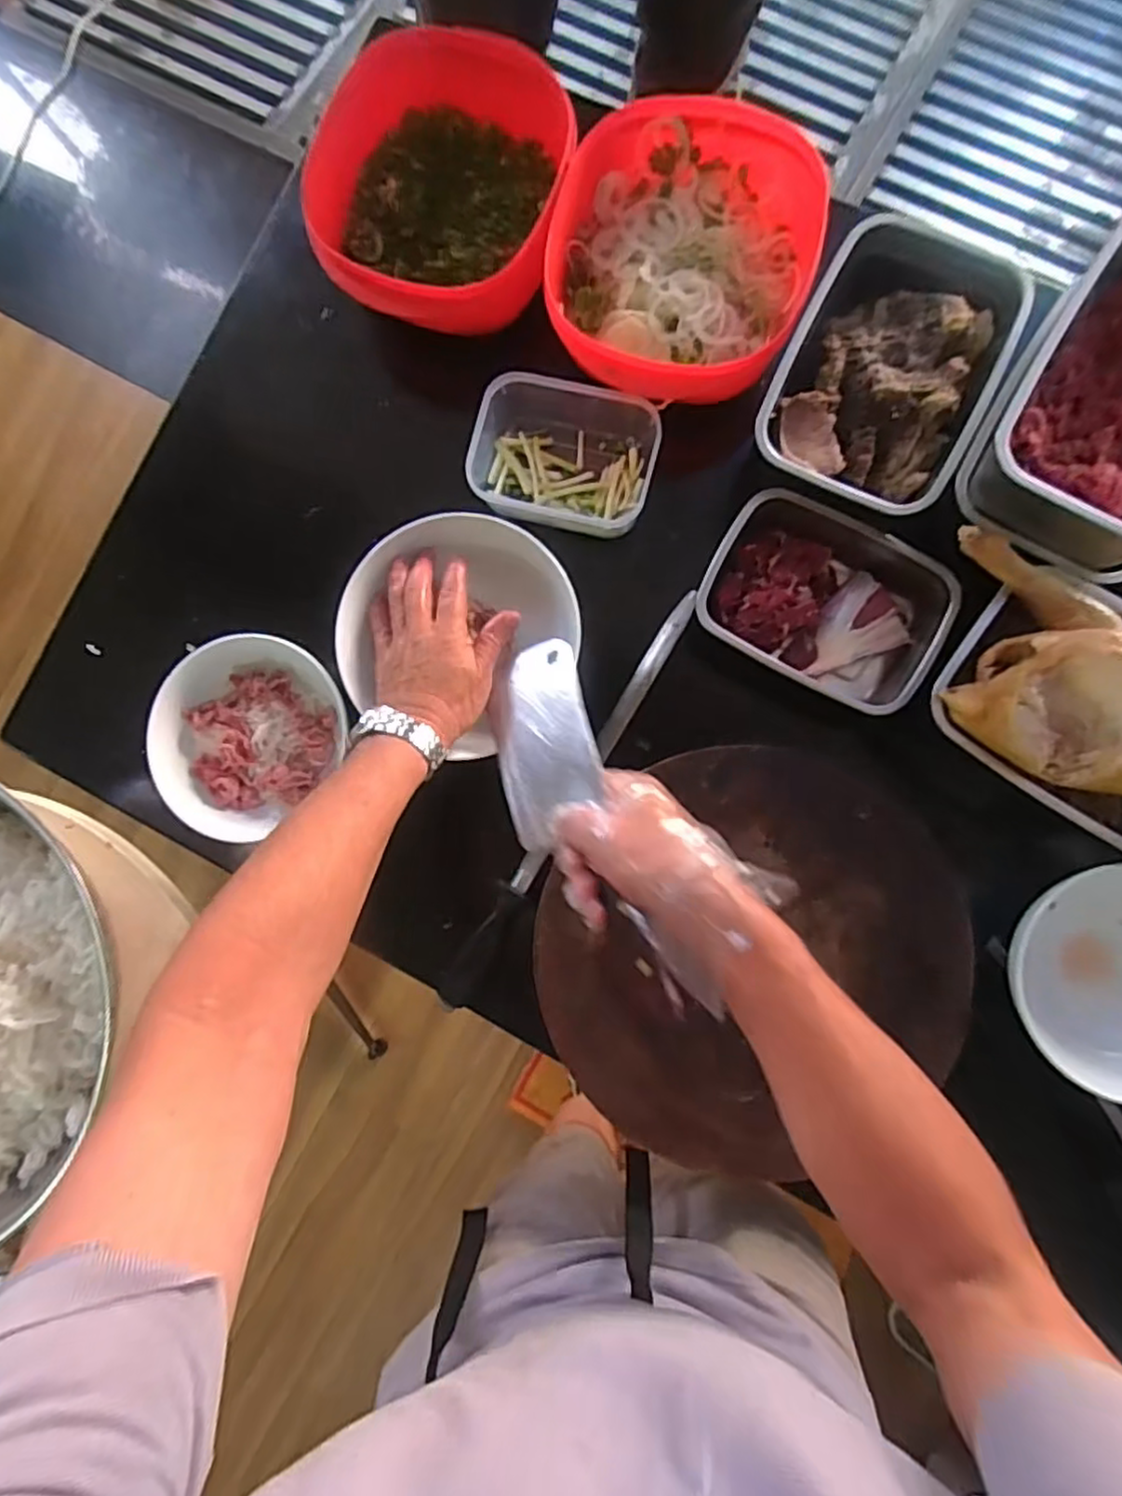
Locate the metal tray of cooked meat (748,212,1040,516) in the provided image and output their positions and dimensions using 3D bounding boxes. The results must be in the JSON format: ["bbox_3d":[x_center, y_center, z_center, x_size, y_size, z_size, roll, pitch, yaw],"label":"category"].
[{"bbox_3d":[0.251,-0.292,0.528,0.149,0.055,0.213,27,90,6],"label":"metal tray of cooked meat"}]

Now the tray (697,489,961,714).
[{"bbox_3d":[0.210,-0.116,0.566,0.182,0.058,0.132,28,90,6],"label":"tray"}]

